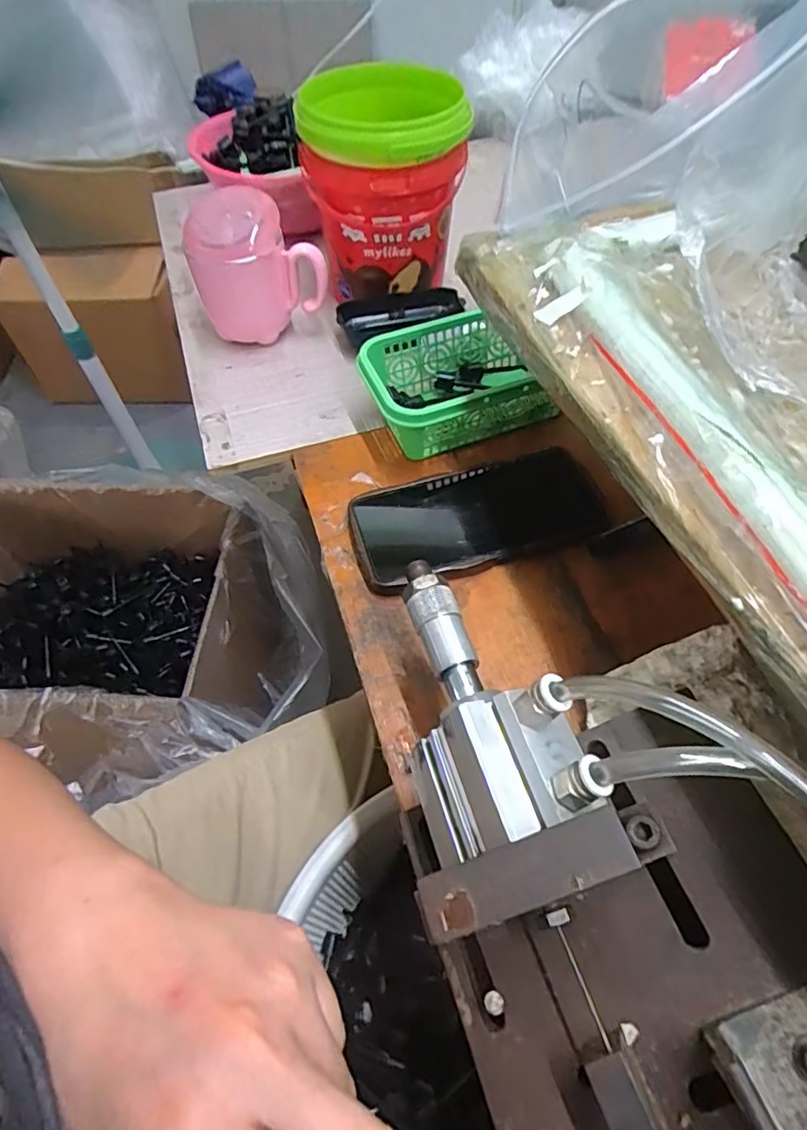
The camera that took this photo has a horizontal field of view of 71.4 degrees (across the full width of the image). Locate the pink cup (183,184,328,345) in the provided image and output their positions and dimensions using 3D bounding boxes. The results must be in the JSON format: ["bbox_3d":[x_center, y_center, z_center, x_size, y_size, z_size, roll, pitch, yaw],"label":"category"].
[{"bbox_3d":[-0.125,-0.251,0.482,0.104,0.110,0.069,-18,57,-11],"label":"pink cup"}]

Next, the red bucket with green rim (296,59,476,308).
[{"bbox_3d":[-0.020,-0.317,0.492,0.121,0.155,0.131,-12,57,-7],"label":"red bucket with green rim"}]

